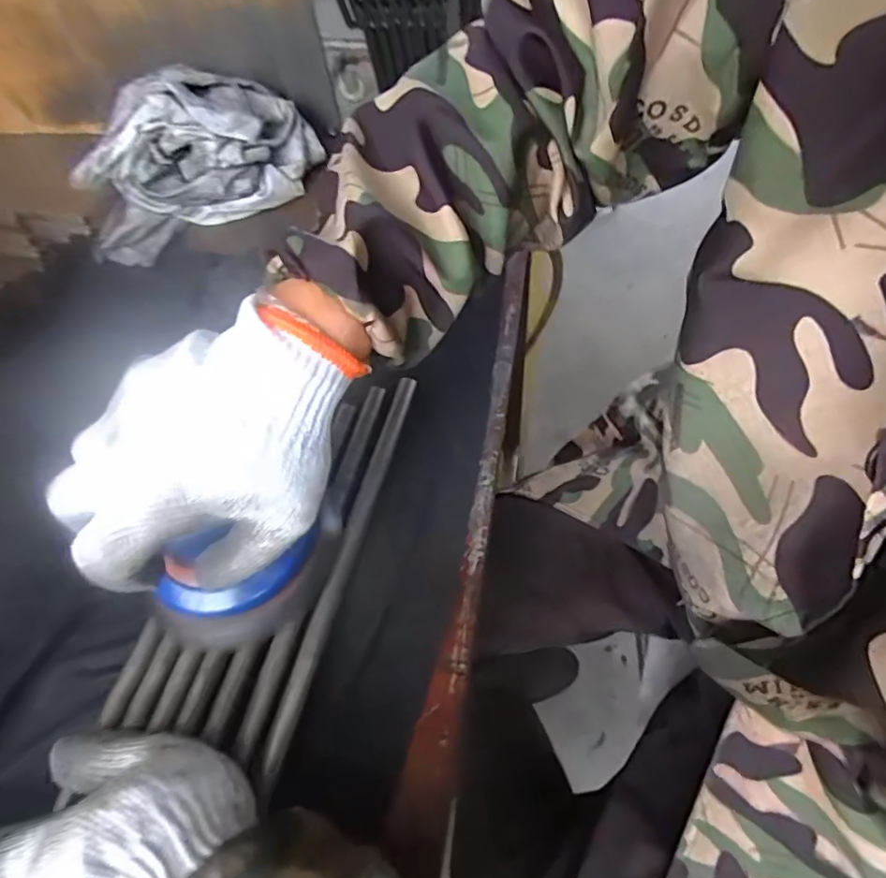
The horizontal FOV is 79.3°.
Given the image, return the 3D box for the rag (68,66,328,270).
[{"bbox_3d":[-0.248,-0.283,0.526,0.243,0.086,0.143,-35,59,-15],"label":"rag"}]

